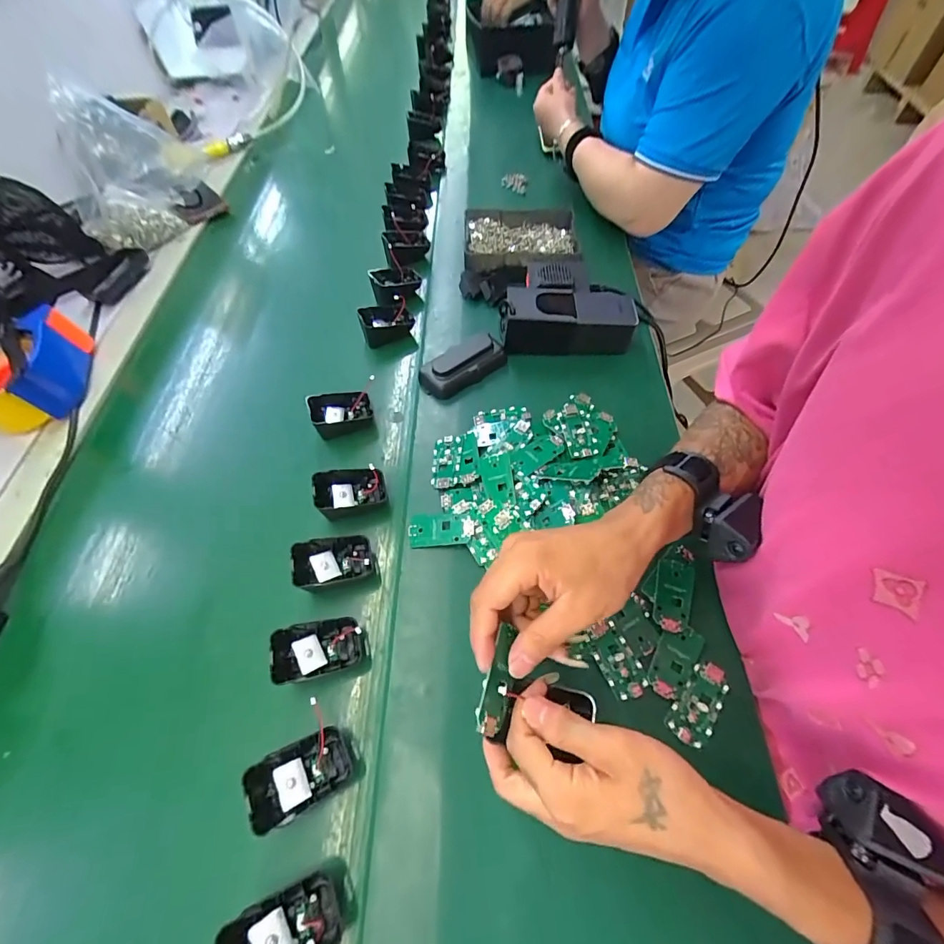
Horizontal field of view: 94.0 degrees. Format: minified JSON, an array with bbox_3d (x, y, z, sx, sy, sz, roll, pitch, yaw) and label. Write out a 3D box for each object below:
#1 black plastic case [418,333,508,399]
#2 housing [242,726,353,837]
[{"bbox_3d":[-0.011,-0.128,0.525,0.105,0.031,0.050,-40,65,-16],"label":"black plastic case"},{"bbox_3d":[-0.127,0.222,0.322,0.069,0.018,0.044,-14,61,-34],"label":"housing"}]

